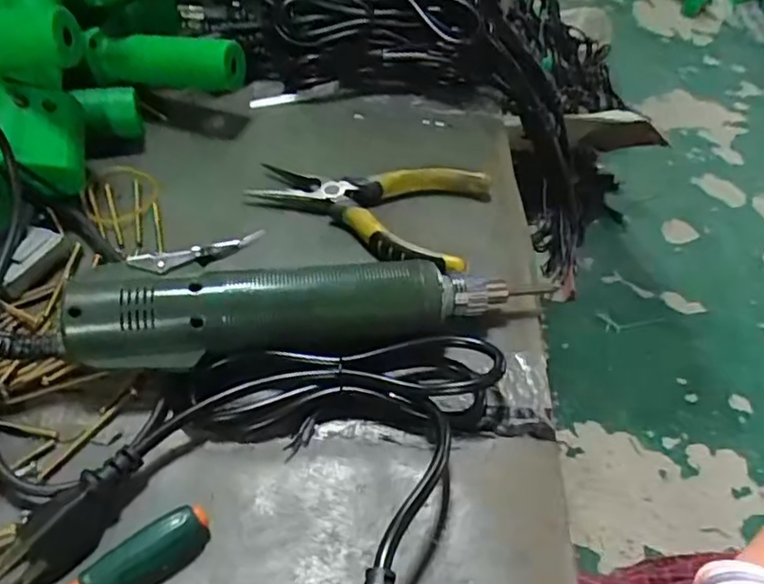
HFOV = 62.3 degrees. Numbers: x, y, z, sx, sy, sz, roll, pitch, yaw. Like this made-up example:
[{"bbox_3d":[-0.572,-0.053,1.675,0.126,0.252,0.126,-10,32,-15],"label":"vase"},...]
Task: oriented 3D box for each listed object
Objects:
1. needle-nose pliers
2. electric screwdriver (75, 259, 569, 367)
[{"bbox_3d":[-0.009,-0.058,0.404,0.140,0.022,0.088,16,48,10],"label":"needle-nose pliers"},{"bbox_3d":[-0.033,0.009,0.327,0.233,0.046,0.043,-6,48,-10],"label":"electric screwdriver"}]

